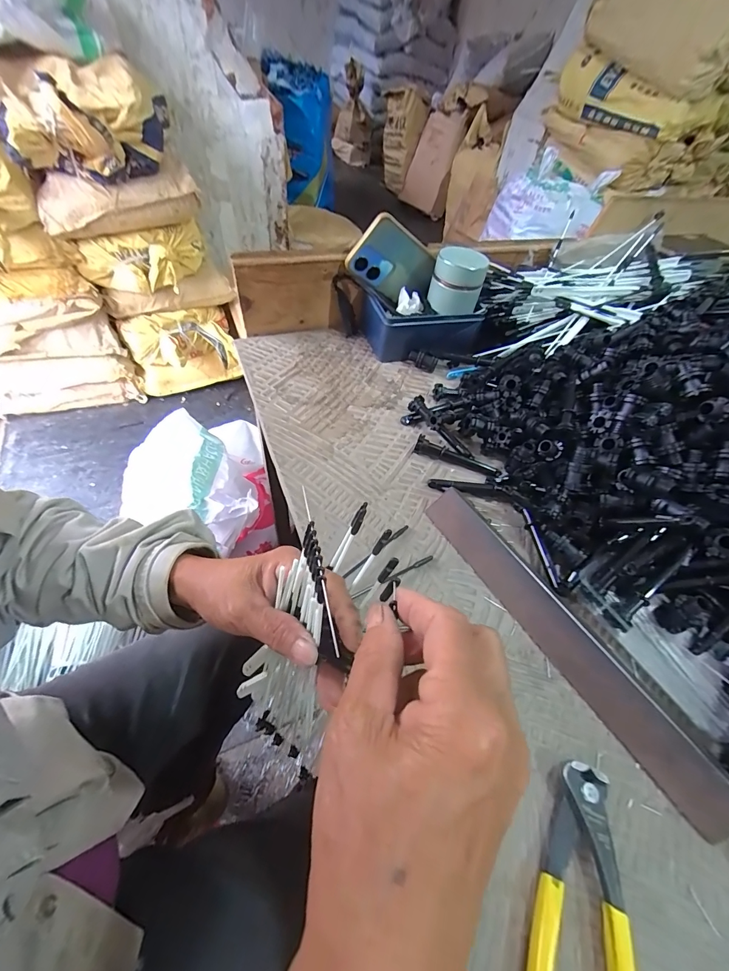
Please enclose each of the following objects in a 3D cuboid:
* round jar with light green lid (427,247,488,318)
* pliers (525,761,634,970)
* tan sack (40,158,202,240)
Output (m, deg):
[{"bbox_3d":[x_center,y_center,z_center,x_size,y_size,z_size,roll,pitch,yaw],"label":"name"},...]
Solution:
[{"bbox_3d":[0.118,-0.261,0.486,0.056,0.062,0.058,4,52,-5],"label":"round jar with light green lid"},{"bbox_3d":[0.111,0.243,0.199,0.051,0.015,0.163,19,52,7],"label":"pliers"},{"bbox_3d":[-0.713,-0.832,1.128,0.429,0.135,0.134,-22,58,-22],"label":"tan sack"}]

